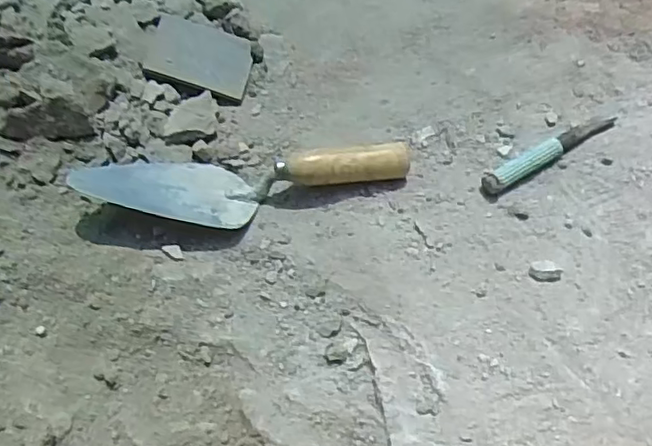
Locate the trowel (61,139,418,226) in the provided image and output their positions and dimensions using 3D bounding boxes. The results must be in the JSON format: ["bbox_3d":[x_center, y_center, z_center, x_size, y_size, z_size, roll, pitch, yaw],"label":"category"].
[{"bbox_3d":[-0.070,-0.047,0.599,0.312,0.049,0.090,-10,65,-6],"label":"trowel"}]

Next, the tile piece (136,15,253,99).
[{"bbox_3d":[-0.144,-0.192,0.717,0.123,0.012,0.095,14,54,-1],"label":"tile piece"}]

